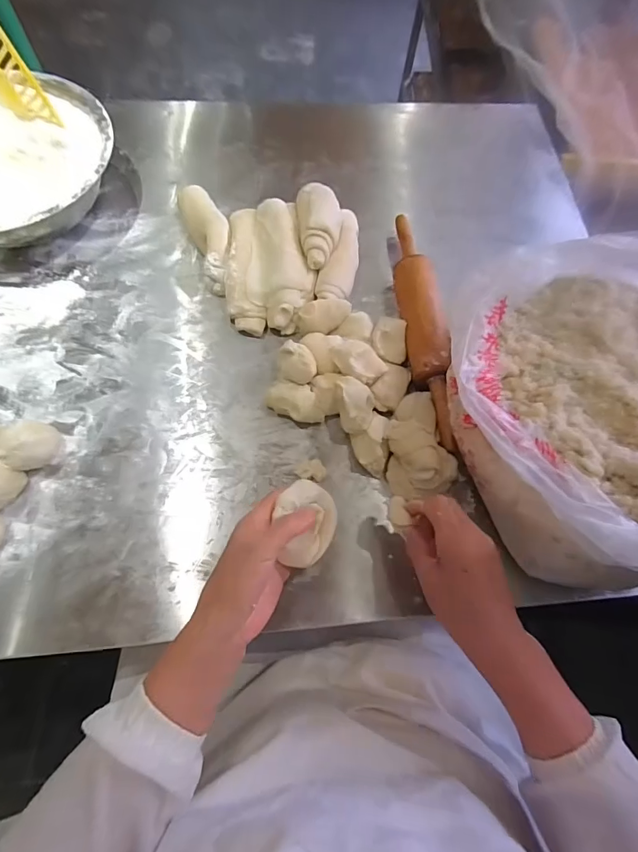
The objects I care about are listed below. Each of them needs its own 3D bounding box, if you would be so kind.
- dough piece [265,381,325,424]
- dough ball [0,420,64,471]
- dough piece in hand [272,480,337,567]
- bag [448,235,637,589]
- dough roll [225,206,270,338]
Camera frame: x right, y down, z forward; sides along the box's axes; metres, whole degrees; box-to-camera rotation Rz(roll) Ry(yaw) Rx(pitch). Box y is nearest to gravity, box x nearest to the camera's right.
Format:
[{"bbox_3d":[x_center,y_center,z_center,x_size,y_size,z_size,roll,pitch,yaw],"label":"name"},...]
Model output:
[{"bbox_3d":[-0.026,-0.025,0.491,0.065,0.036,0.040,15,69,3],"label":"dough piece"},{"bbox_3d":[-0.300,0.021,0.443,0.040,0.053,0.051,24,70,6],"label":"dough ball"},{"bbox_3d":[-0.012,0.090,0.393,0.055,0.026,0.076,5,69,-1],"label":"dough piece in hand"},{"bbox_3d":[0.261,-0.031,0.401,0.280,0.158,0.312,23,70,6],"label":"bag"},{"bbox_3d":[-0.093,-0.202,0.548,0.049,0.044,0.169,-5,70,-4],"label":"dough roll"}]

